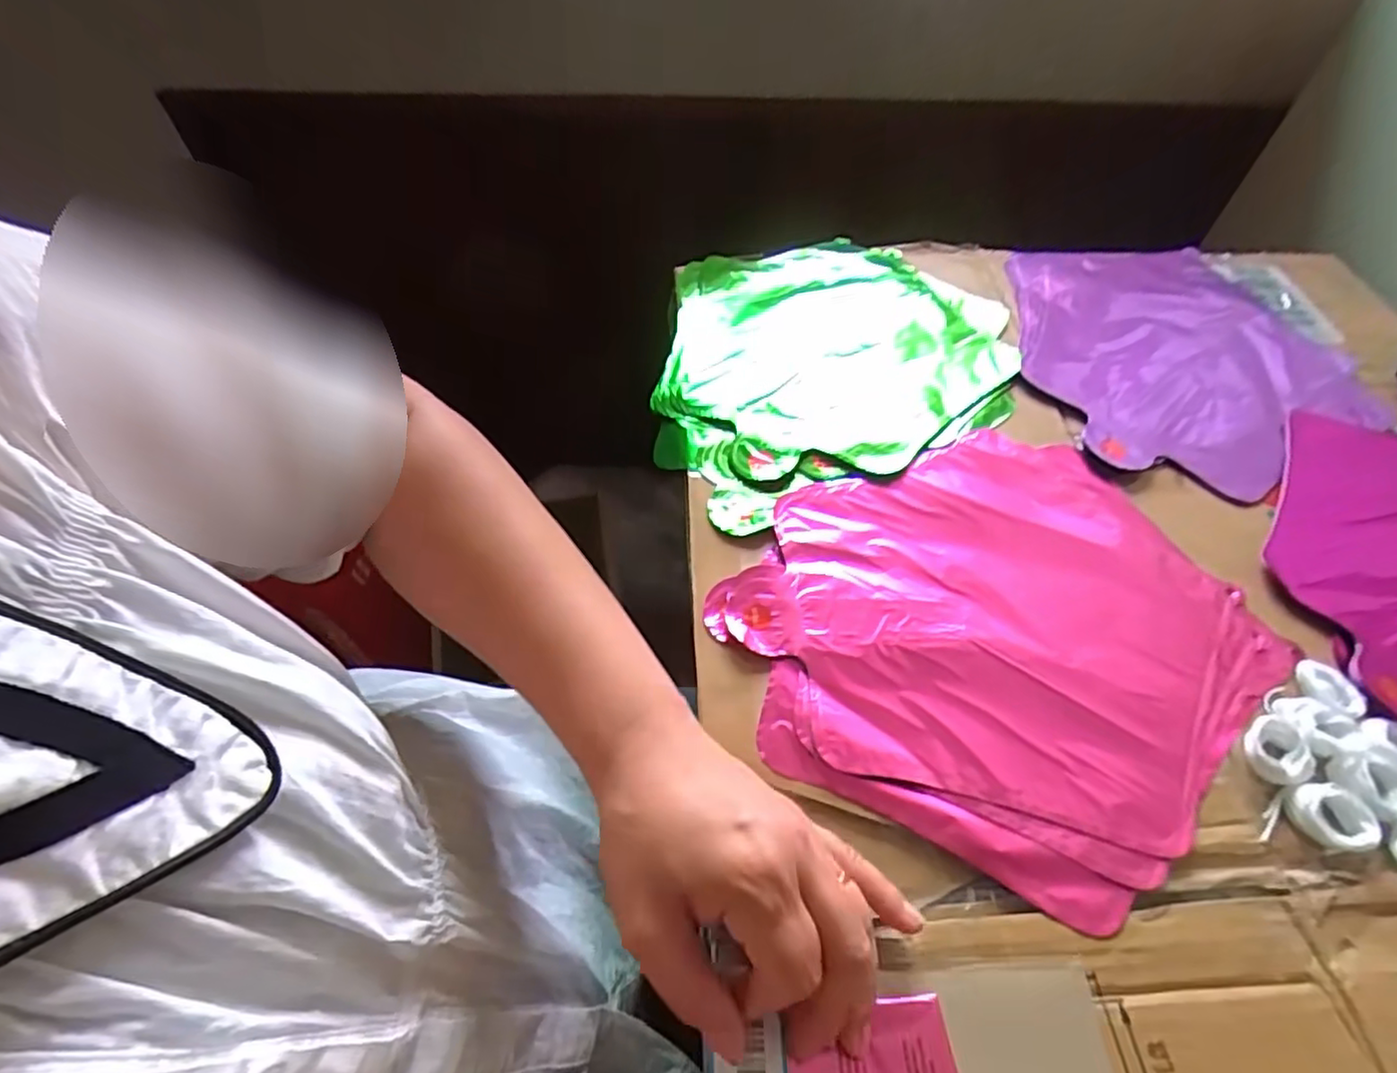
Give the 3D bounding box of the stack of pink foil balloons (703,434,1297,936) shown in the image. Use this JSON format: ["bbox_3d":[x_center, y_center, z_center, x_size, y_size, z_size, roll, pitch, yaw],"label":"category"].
[{"bbox_3d":[0.157,0.044,0.350,0.267,0.006,0.231,-37,64,-24],"label":"stack of pink foil balloons"}]

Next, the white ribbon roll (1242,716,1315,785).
[{"bbox_3d":[0.267,0.099,0.301,0.027,0.009,0.028,1,55,-1],"label":"white ribbon roll"}]

